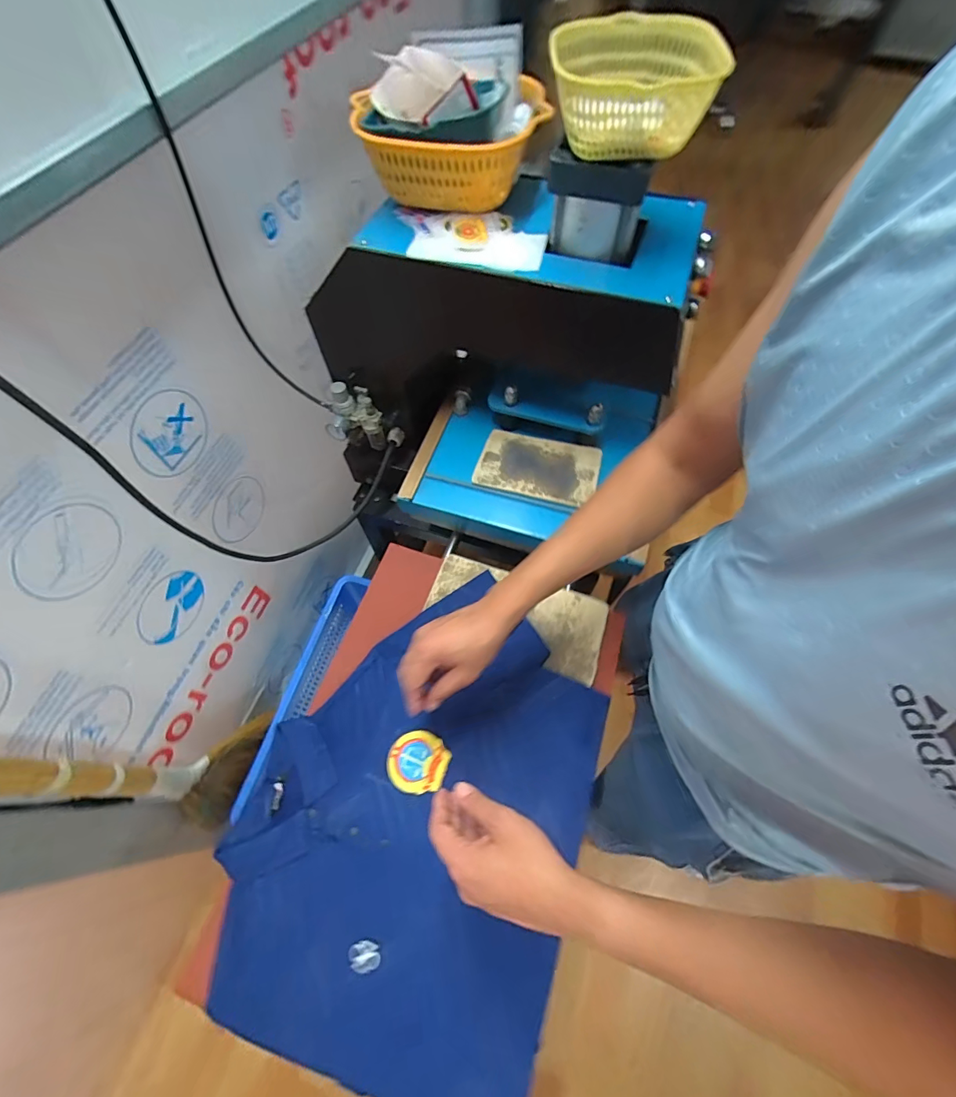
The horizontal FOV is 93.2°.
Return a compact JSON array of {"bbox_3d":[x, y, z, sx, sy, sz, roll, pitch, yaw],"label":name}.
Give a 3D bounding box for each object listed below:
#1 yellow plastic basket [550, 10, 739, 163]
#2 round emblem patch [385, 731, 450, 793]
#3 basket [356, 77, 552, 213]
[{"bbox_3d":[0.156,-0.479,0.472,0.150,0.069,0.158,0,63,1],"label":"yellow plastic basket"},{"bbox_3d":[-0.080,0.283,0.603,0.079,0.004,0.073,0,63,1],"label":"round emblem patch"},{"bbox_3d":[-0.028,-0.516,0.595,0.242,0.083,0.178,-13,63,-6],"label":"basket"}]

